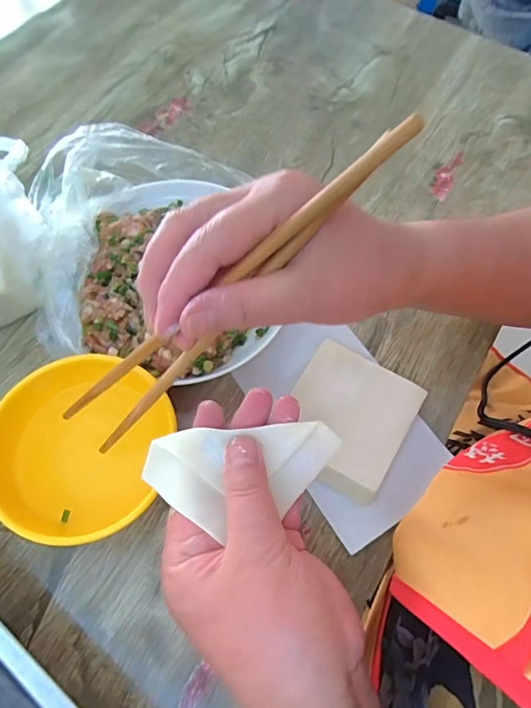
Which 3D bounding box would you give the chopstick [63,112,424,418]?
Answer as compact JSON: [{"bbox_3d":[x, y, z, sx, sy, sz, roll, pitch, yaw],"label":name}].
[{"bbox_3d":[-0.030,-0.026,0.223,0.235,0.008,0.007,-35,66,26],"label":"chopstick"}]

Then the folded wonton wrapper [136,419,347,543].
[{"bbox_3d":[-0.009,0.062,0.241,0.099,0.022,0.048,-4,65,-15],"label":"folded wonton wrapper"}]

